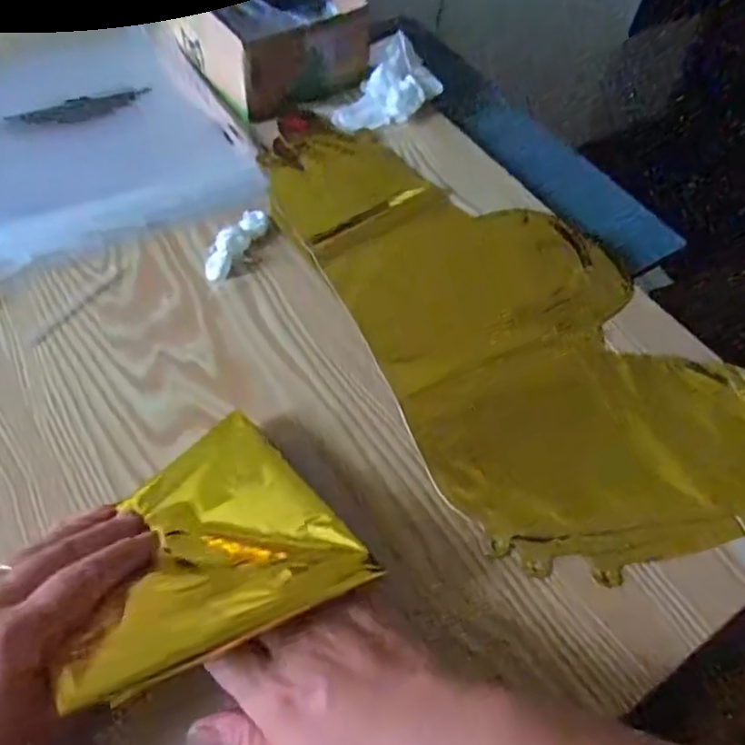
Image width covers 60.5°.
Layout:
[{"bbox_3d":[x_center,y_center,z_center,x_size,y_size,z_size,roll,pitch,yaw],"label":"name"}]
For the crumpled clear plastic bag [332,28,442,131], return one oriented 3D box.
[{"bbox_3d":[0.009,-0.246,0.553,0.062,0.040,0.099,39,61,20],"label":"crumpled clear plastic bag"}]

